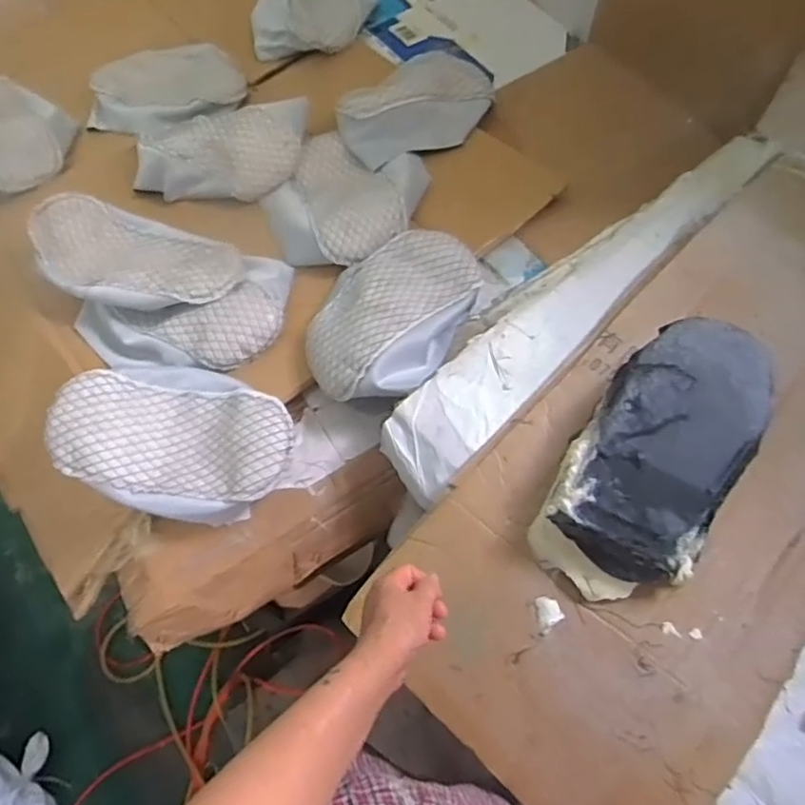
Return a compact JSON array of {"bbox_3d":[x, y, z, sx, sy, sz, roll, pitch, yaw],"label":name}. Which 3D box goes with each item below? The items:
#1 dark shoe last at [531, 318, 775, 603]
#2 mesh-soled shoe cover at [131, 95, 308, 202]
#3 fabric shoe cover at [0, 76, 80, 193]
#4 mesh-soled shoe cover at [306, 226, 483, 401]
[{"bbox_3d":[0.275,0.053,0.686,0.162,0.094,0.322,29,68,17],"label":"dark shoe last"},{"bbox_3d":[-0.310,-0.436,1.065,0.281,0.082,0.167,5,64,6],"label":"mesh-soled shoe cover"},{"bbox_3d":[-0.695,-0.477,1.125,0.196,0.093,0.283,-21,64,-7],"label":"fabric shoe cover"},{"bbox_3d":[-0.019,-0.137,0.901,0.215,0.057,0.298,25,67,15],"label":"mesh-soled shoe cover"}]

